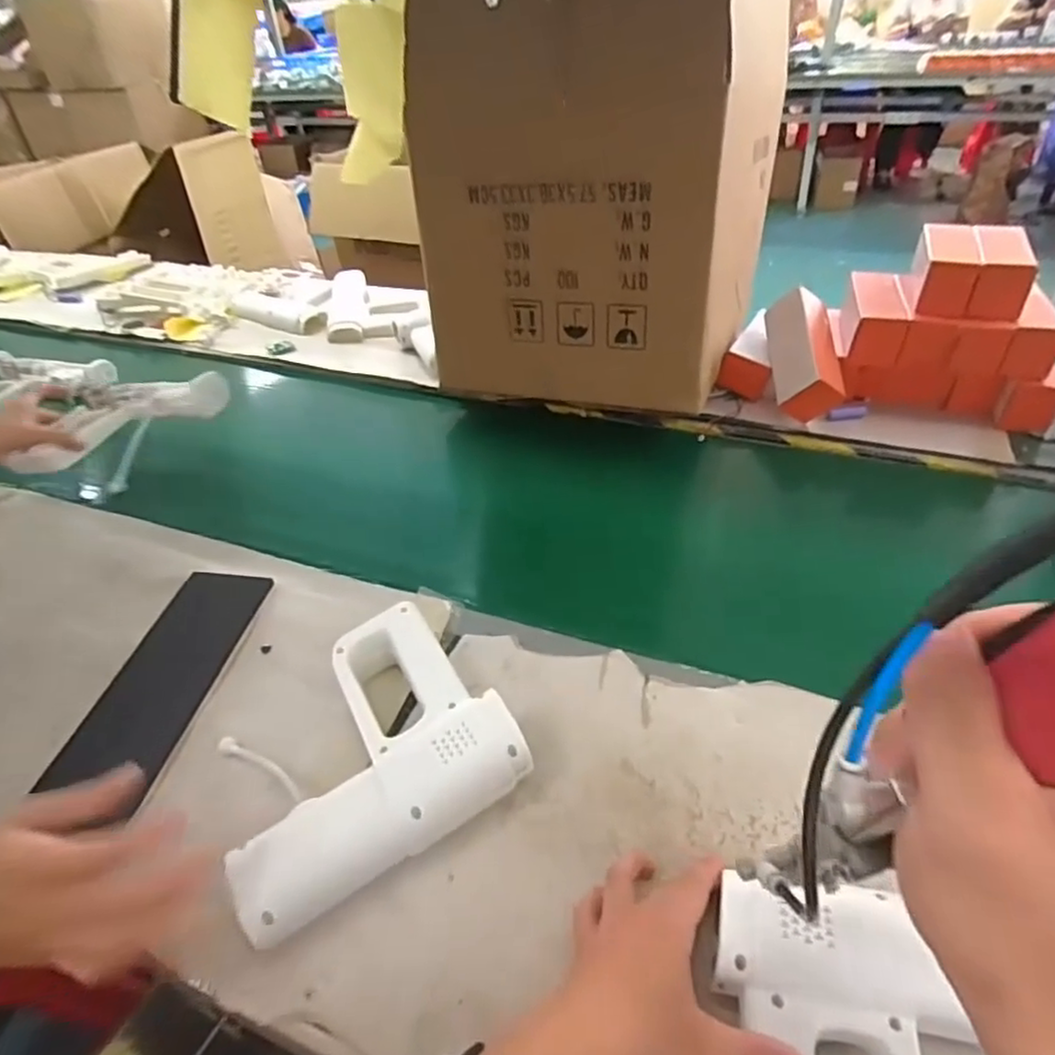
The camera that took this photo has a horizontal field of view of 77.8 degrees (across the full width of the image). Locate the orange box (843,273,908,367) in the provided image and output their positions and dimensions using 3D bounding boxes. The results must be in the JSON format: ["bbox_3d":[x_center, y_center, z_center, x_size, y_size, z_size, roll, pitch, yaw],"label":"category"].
[{"bbox_3d":[0.473,-0.290,0.899,0.070,0.061,0.159,11,43,18],"label":"orange box"}]

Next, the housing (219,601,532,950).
[{"bbox_3d":[-0.127,0.170,0.494,0.203,0.061,0.174,-27,45,-23],"label":"housing"}]

